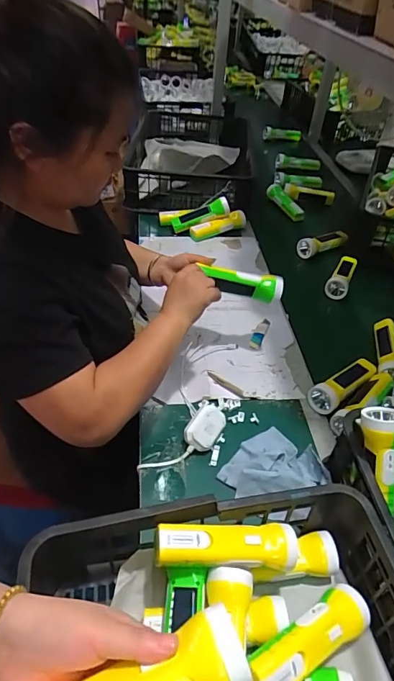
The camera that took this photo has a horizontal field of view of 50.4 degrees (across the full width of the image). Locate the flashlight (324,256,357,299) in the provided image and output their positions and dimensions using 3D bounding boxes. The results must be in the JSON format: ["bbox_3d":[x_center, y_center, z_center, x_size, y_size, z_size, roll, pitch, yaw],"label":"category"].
[{"bbox_3d":[0.371,-0.160,1.069,0.054,0.048,0.153,23,45,18],"label":"flashlight"}]

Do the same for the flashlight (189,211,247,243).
[{"bbox_3d":[0.065,-0.325,1.200,0.175,0.046,0.041,-21,47,-9],"label":"flashlight"}]

